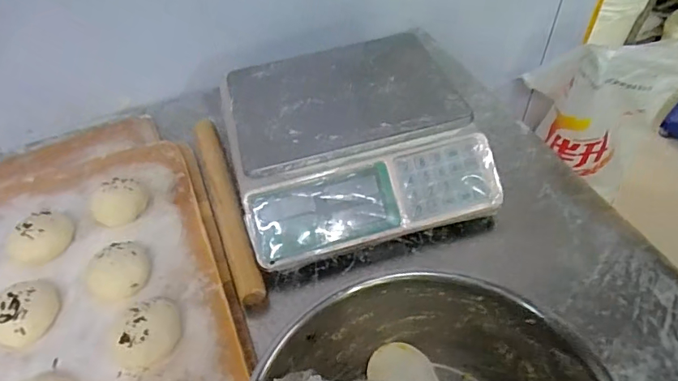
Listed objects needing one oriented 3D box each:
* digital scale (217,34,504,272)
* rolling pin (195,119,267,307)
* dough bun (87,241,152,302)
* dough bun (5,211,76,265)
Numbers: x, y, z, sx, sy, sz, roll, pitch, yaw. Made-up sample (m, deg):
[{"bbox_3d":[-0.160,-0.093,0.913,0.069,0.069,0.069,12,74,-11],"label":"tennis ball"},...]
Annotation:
[{"bbox_3d":[0.015,-0.080,0.664,0.320,0.091,0.311,-13,50,-10],"label":"digital scale"},{"bbox_3d":[-0.163,0.008,0.660,0.036,0.035,0.333,-16,50,-13],"label":"rolling pin"},{"bbox_3d":[-0.261,0.096,0.558,0.070,0.033,0.064,-1,48,1],"label":"dough bun"},{"bbox_3d":[-0.376,0.060,0.599,0.061,0.038,0.078,29,55,24],"label":"dough bun"}]

